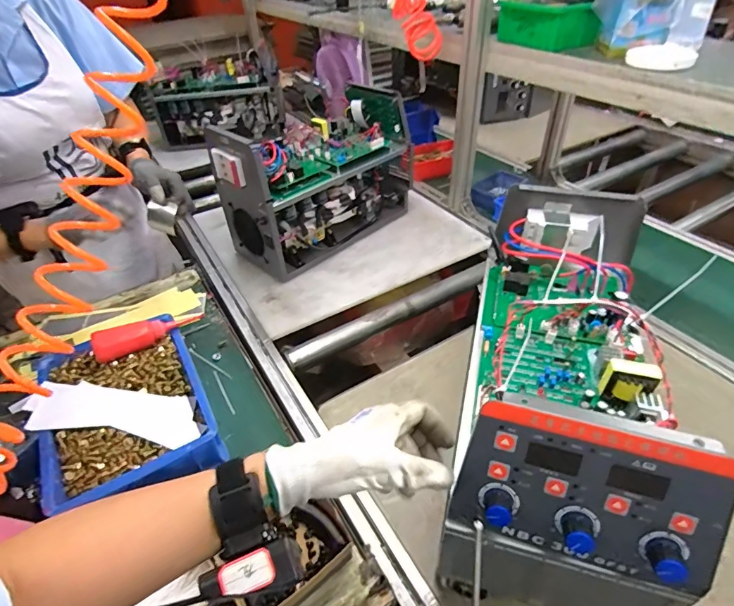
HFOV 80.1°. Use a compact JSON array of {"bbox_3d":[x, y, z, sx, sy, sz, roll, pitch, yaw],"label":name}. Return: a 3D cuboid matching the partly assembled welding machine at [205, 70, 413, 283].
[{"bbox_3d":[-0.100,-0.296,1.034,0.454,0.283,0.174,-34,49,-29],"label":"partly assembled welding machine"}]

